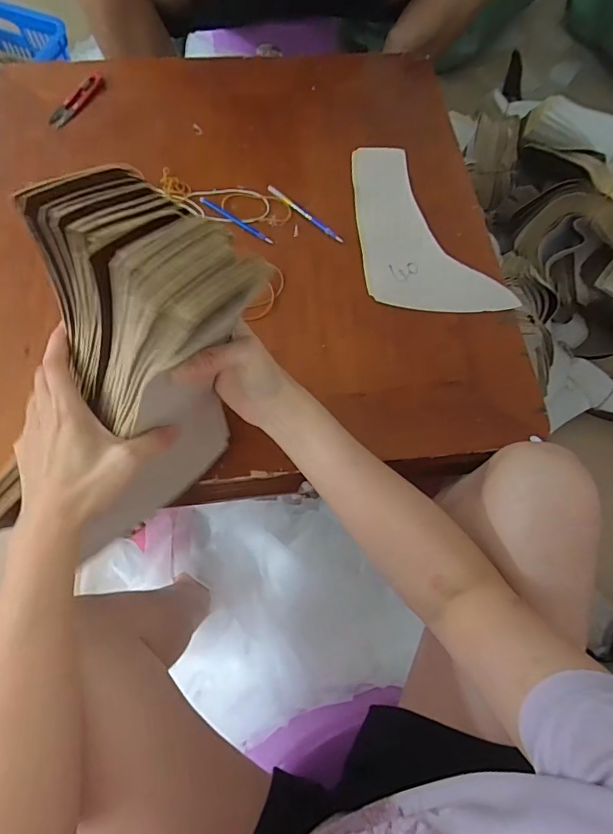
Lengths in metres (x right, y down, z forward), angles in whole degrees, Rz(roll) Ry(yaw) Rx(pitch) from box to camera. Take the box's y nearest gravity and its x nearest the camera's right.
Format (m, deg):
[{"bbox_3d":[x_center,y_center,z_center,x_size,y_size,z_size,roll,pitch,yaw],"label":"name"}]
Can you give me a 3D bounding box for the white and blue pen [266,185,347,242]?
[{"bbox_3d":[-0.001,-0.250,0.569,0.122,0.004,0.009,43,75,12],"label":"white and blue pen"}]

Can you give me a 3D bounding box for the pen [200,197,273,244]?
[{"bbox_3d":[-0.086,-0.239,0.567,0.110,0.004,0.008,35,73,10],"label":"pen"}]

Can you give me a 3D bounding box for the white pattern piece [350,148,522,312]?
[{"bbox_3d":[0.115,-0.218,0.562,0.133,0.010,0.272,-26,72,-4],"label":"white pattern piece"}]

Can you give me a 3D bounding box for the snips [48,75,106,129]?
[{"bbox_3d":[-0.305,-0.422,0.618,0.020,0.009,0.099,27,72,7],"label":"snips"}]

